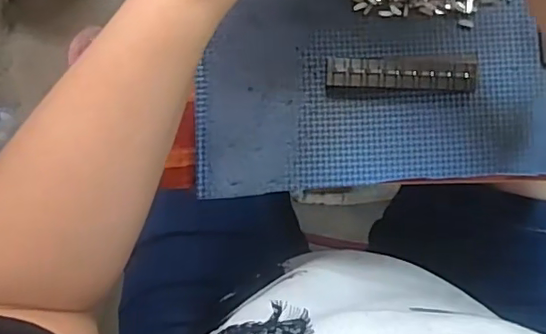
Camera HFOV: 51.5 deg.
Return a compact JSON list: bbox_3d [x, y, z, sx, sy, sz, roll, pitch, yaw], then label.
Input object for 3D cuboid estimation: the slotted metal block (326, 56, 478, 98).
[{"bbox_3d":[0.087,-0.062,0.384,0.099,0.012,0.025,-1,86,0],"label":"slotted metal block"}]

